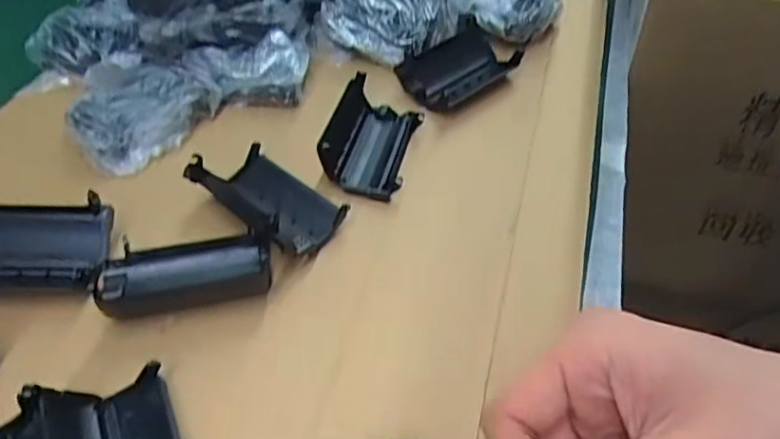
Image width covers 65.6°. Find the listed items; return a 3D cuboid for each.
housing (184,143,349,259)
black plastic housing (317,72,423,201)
[{"bbox_3d":[-0.060,-0.011,0.299,0.070,0.034,0.043,31,54,26],"label":"housing"},{"bbox_3d":[-0.011,-0.047,0.334,0.048,0.035,0.070,5,47,5],"label":"black plastic housing"}]

